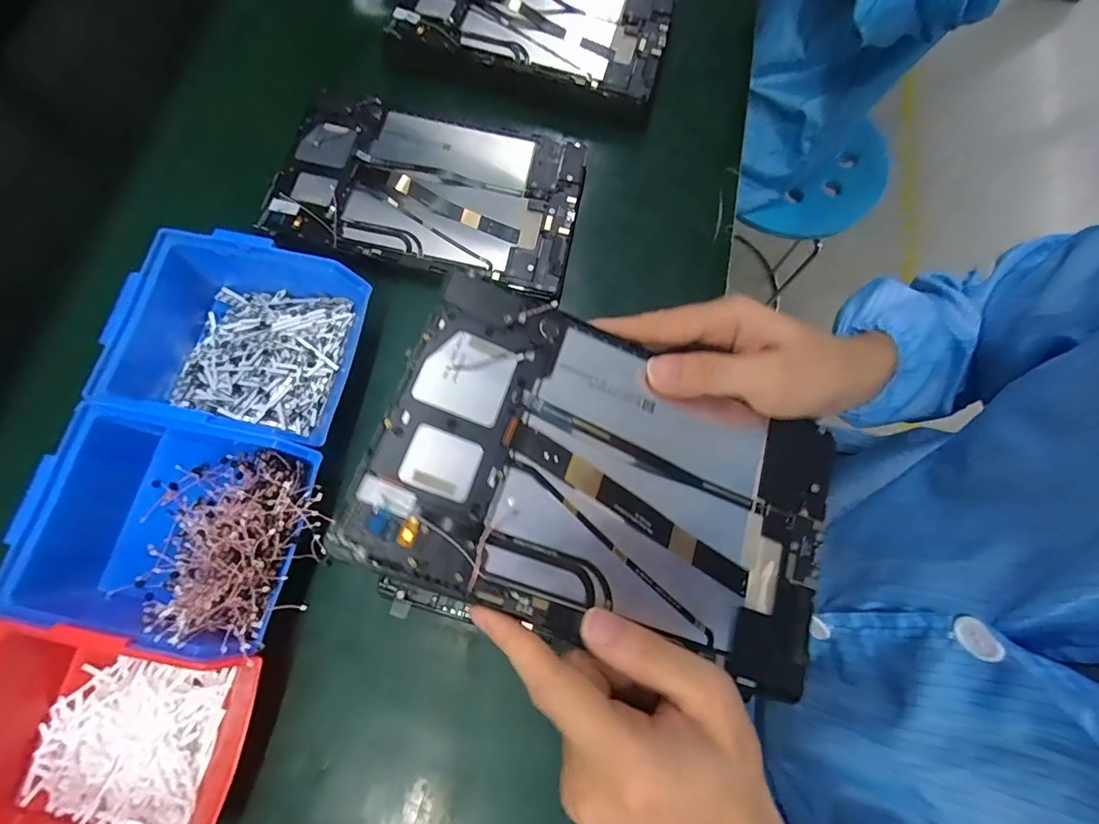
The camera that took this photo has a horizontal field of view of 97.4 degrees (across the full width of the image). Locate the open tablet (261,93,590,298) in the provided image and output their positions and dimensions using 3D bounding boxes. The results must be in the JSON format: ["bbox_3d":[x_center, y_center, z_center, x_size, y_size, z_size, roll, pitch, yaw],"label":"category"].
[{"bbox_3d":[-0.098,-0.188,0.396,0.240,0.011,0.151,12,74,1],"label":"open tablet"}]

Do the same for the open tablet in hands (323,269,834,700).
[{"bbox_3d":[0.036,0.037,0.244,0.234,0.008,0.147,23,71,-9],"label":"open tablet in hands"}]

